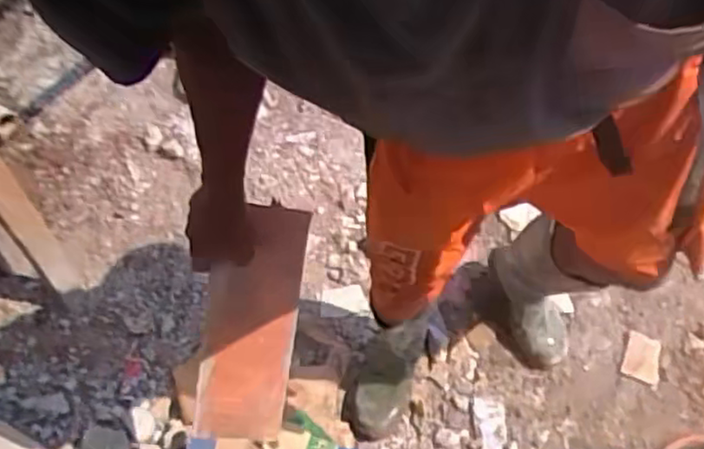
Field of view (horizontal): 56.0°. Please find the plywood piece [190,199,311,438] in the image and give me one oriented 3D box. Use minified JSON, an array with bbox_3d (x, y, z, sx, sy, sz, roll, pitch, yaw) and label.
[{"bbox_3d":[-0.125,0.125,0.816,0.110,0.017,0.300,7,102,-8],"label":"plywood piece"}]

